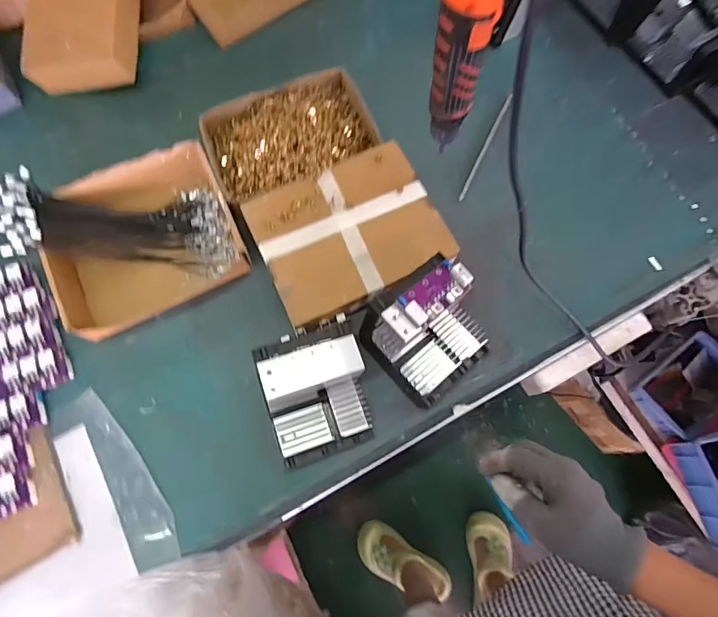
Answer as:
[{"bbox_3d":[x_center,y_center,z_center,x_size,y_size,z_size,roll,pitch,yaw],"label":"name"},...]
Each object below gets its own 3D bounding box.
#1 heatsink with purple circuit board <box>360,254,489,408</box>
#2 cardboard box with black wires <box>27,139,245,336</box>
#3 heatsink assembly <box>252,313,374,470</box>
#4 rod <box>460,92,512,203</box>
[{"bbox_3d":[0.079,0.024,0.478,0.118,0.105,0.113,-40,78,-10],"label":"heatsink with purple circuit board"},{"bbox_3d":[-0.267,-0.090,0.540,0.216,0.050,0.186,-24,75,-7],"label":"cardboard box with black wires"},{"bbox_3d":[-0.044,0.093,0.461,0.110,0.102,0.119,-19,75,-5],"label":"heatsink assembly"},{"bbox_3d":[0.177,-0.227,0.605,0.008,0.006,0.186,26,76,7],"label":"rod"}]

